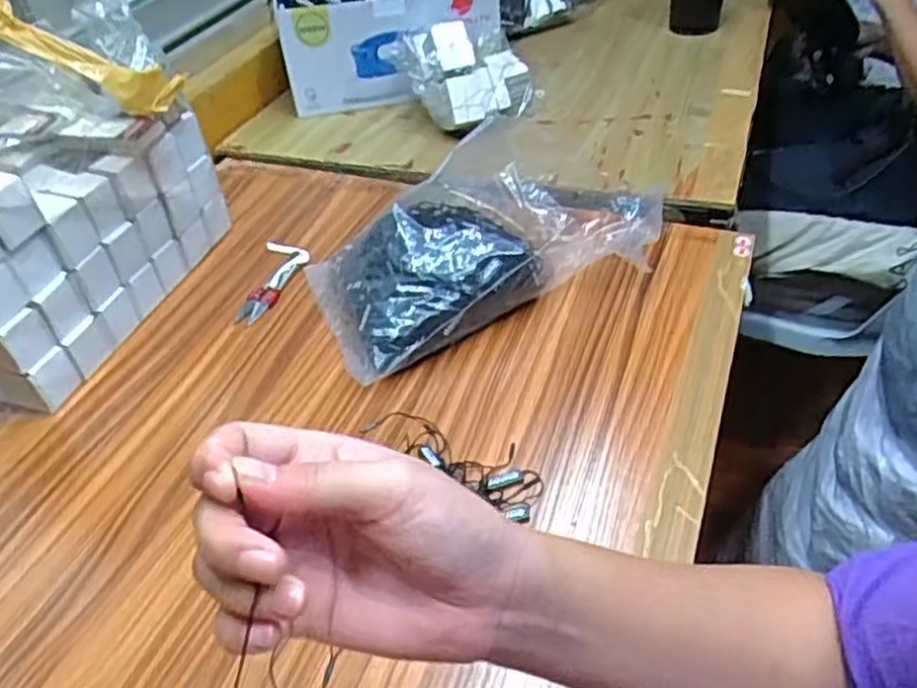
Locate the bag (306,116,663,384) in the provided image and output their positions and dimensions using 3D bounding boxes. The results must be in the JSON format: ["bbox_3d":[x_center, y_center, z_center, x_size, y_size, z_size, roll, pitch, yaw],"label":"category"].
[{"bbox_3d":[0.029,-0.109,0.666,0.331,0.112,0.172,-22,44,-18],"label":"bag"}]

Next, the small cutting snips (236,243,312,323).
[{"bbox_3d":[-0.174,-0.063,0.709,0.049,0.013,0.113,1,42,7],"label":"small cutting snips"}]

